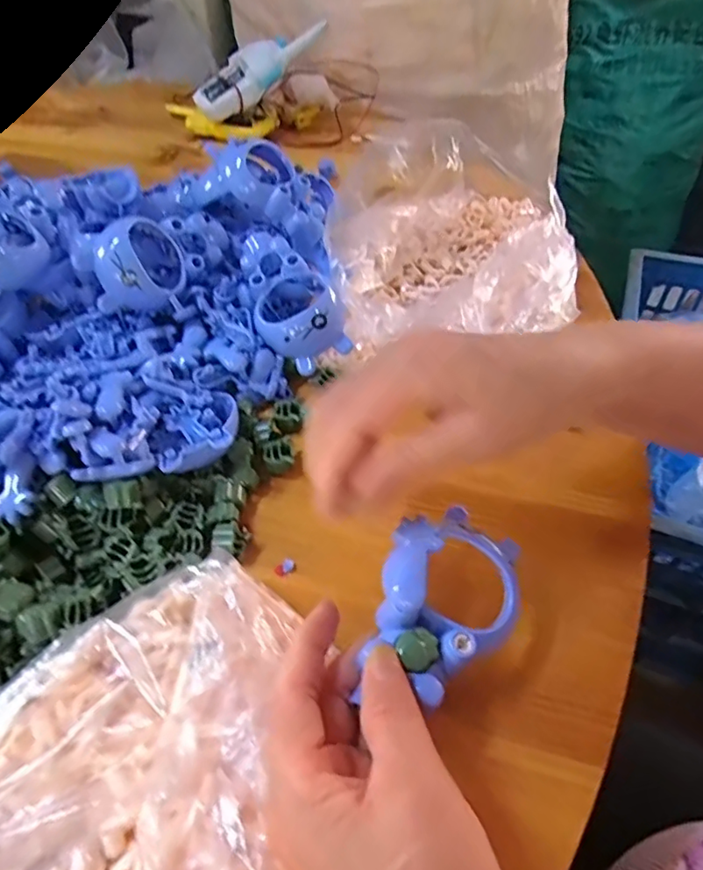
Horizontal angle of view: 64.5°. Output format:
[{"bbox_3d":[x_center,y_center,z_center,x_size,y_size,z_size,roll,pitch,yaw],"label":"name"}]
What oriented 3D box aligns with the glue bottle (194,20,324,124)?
[{"bbox_3d":[-0.104,-0.420,0.635,0.165,0.028,0.062,-41,57,-5],"label":"glue bottle"}]

